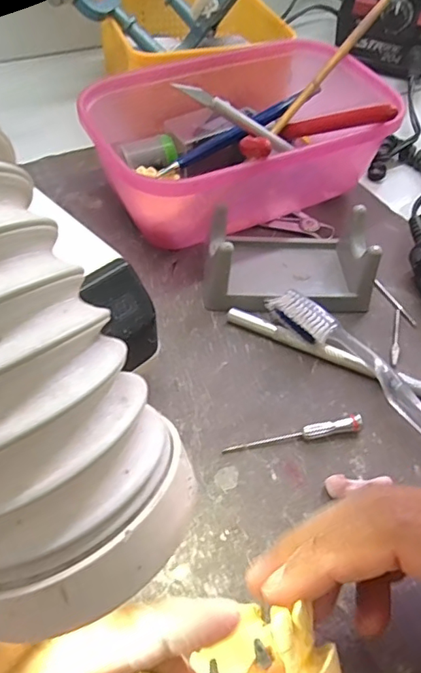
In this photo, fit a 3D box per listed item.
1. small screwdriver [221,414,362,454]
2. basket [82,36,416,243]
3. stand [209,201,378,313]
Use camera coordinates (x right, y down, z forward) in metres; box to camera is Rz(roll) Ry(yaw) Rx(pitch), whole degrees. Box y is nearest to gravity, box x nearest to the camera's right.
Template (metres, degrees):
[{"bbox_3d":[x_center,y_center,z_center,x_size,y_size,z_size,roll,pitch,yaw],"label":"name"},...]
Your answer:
[{"bbox_3d":[0.040,0.047,0.247,0.068,0.009,0.007,-8,52,-12],"label":"small screwdriver"},{"bbox_3d":[0.016,-0.137,0.350,0.191,0.073,0.144,-13,54,-16],"label":"basket"},{"bbox_3d":[0.044,-0.048,0.302,0.095,0.041,0.058,-2,51,-8],"label":"stand"}]

